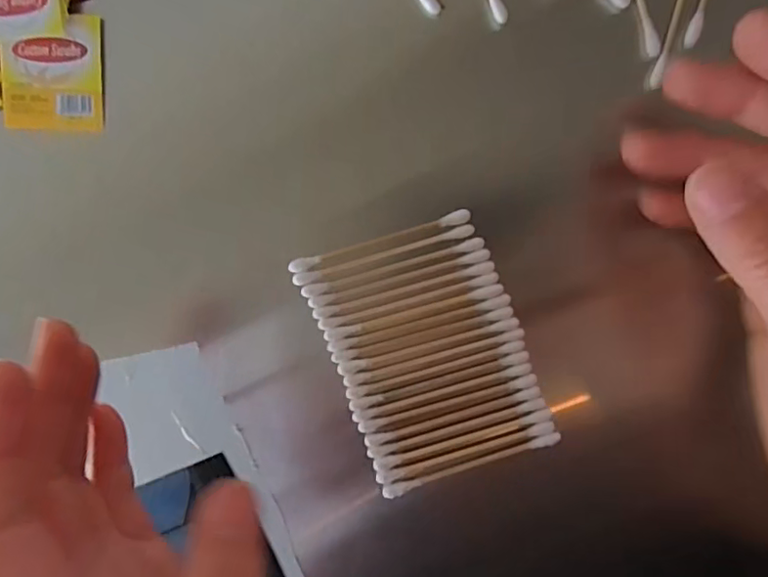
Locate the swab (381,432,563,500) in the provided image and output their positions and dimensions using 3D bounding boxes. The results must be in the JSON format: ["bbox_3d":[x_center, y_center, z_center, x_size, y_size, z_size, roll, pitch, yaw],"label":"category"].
[{"bbox_3d":[0.034,0.069,0.220,0.072,0.004,0.004,-20,92,6],"label":"swab"}]

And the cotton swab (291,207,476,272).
[{"bbox_3d":[-0.002,-0.018,0.217,0.071,0.004,0.005,-16,93,6],"label":"cotton swab"}]

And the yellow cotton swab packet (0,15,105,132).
[{"bbox_3d":[-0.130,-0.084,0.221,0.040,0.006,0.041,3,94,4],"label":"yellow cotton swab packet"}]

